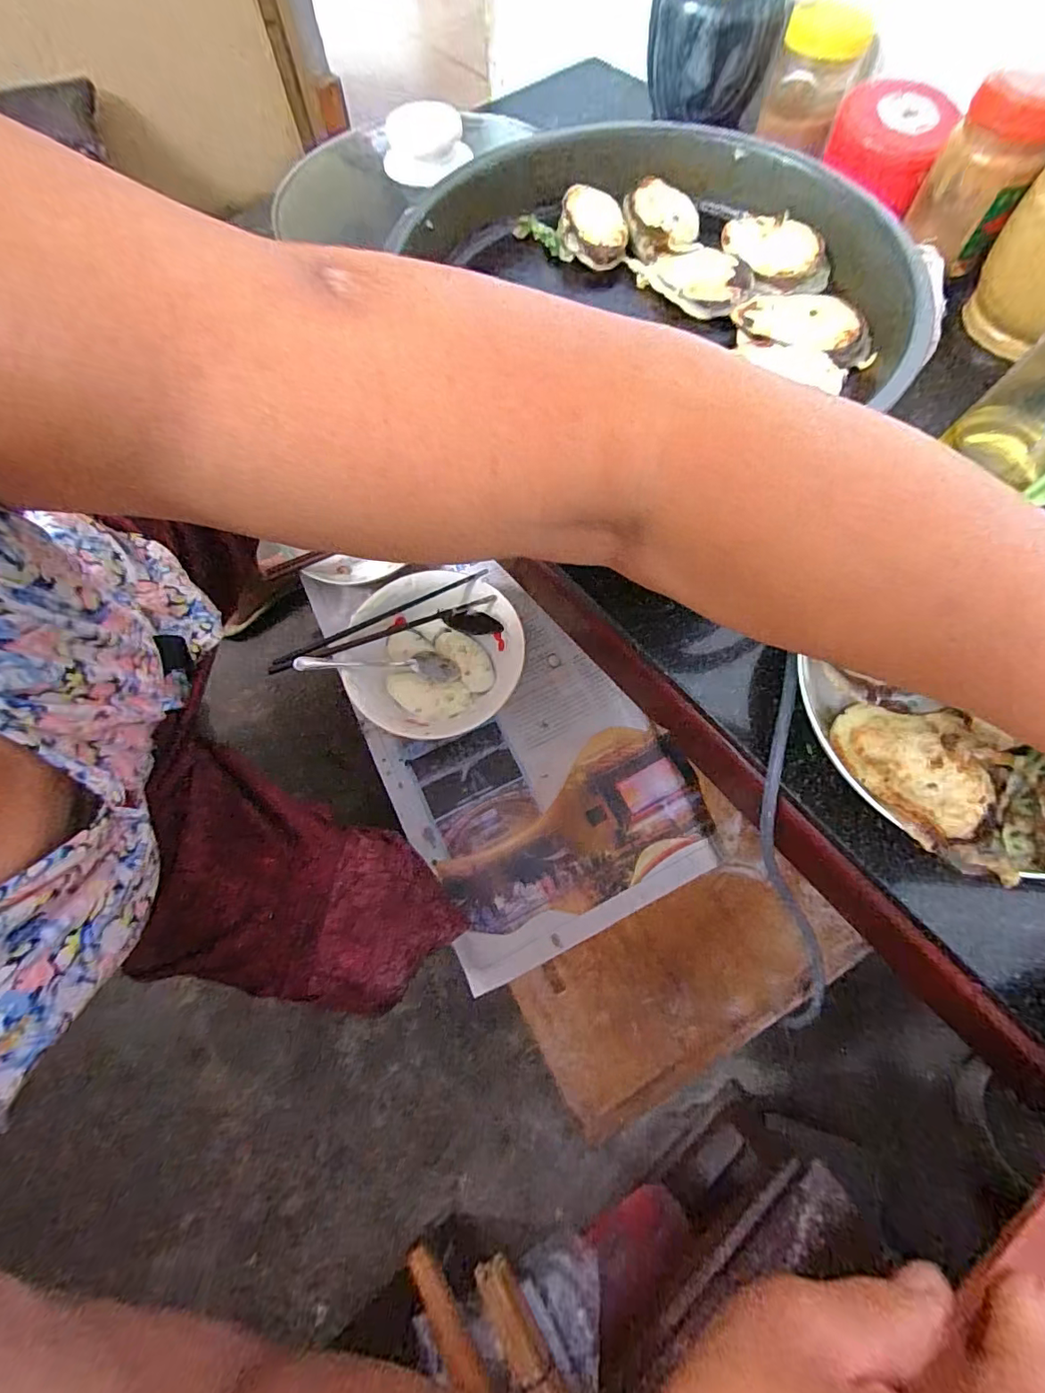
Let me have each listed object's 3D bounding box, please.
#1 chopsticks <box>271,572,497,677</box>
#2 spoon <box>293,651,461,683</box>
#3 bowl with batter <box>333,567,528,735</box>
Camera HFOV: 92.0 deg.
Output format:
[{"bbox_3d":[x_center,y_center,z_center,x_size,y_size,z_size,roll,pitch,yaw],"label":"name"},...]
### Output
[{"bbox_3d":[-0.150,-0.082,0.547,0.242,0.025,0.042,-21,71,-7],"label":"chopsticks"},{"bbox_3d":[-0.152,-0.034,0.542,0.169,0.022,0.036,2,69,-19],"label":"spoon"},{"bbox_3d":[-0.103,-0.041,0.564,0.177,0.062,0.178,0,70,1],"label":"bowl with batter"}]

